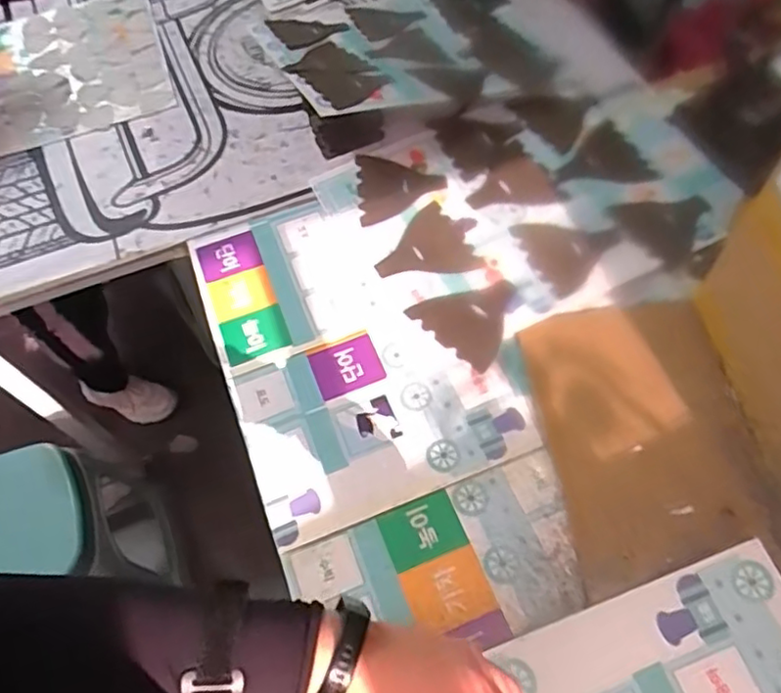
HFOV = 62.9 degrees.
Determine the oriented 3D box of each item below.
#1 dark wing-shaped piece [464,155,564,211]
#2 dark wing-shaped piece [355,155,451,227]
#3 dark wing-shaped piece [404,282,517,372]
[{"bbox_3d":[0.178,-0.238,0.952,0.133,0.005,0.108,-19,59,-6],"label":"dark wing-shaped piece"},{"bbox_3d":[0.016,-0.245,0.964,0.131,0.010,0.145,-7,59,1],"label":"dark wing-shaped piece"},{"bbox_3d":[0.109,-0.047,0.829,0.126,0.011,0.131,-41,64,-18],"label":"dark wing-shaped piece"}]

